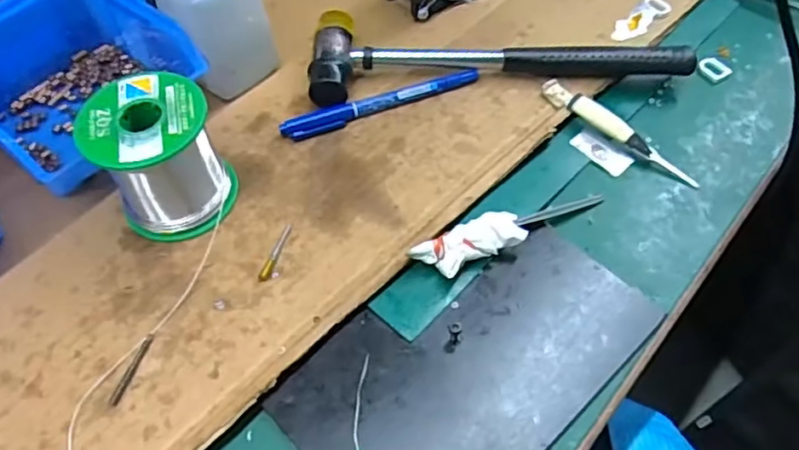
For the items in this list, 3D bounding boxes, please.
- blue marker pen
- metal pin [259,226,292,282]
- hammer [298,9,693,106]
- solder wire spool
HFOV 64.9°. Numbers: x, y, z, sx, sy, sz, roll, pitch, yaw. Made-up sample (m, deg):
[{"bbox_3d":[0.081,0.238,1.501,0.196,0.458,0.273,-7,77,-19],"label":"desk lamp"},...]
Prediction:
[{"bbox_3d":[-0.012,-0.084,0.427,0.139,0.009,0.012,-20,57,-11],"label":"blue marker pen"},{"bbox_3d":[-0.071,0.015,0.363,0.007,0.004,0.040,13,57,11],"label":"metal pin"},{"bbox_3d":[0.067,-0.125,0.441,0.256,0.027,0.073,-5,56,-1],"label":"hammer"},{"bbox_3d":[-0.137,-0.039,0.362,0.065,0.071,0.063,-1,56,1],"label":"solder wire spool"}]

